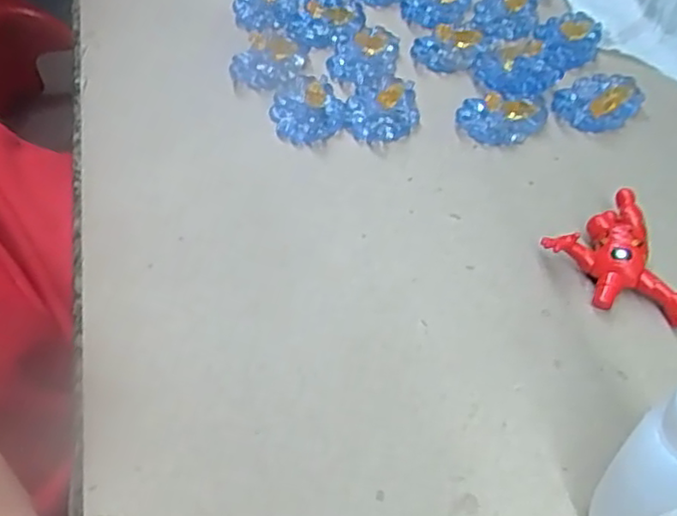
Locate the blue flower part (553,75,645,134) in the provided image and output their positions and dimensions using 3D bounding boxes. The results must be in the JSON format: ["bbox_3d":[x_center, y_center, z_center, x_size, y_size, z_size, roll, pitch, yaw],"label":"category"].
[{"bbox_3d":[0.110,-0.067,0.285,0.031,0.009,0.029,-1,54,2],"label":"blue flower part"}]

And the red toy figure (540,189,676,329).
[{"bbox_3d":[0.099,0.004,0.230,0.034,0.017,0.045,-29,58,-17],"label":"red toy figure"}]

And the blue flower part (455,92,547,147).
[{"bbox_3d":[0.068,-0.060,0.281,0.035,0.015,0.023,6,55,7],"label":"blue flower part"}]

